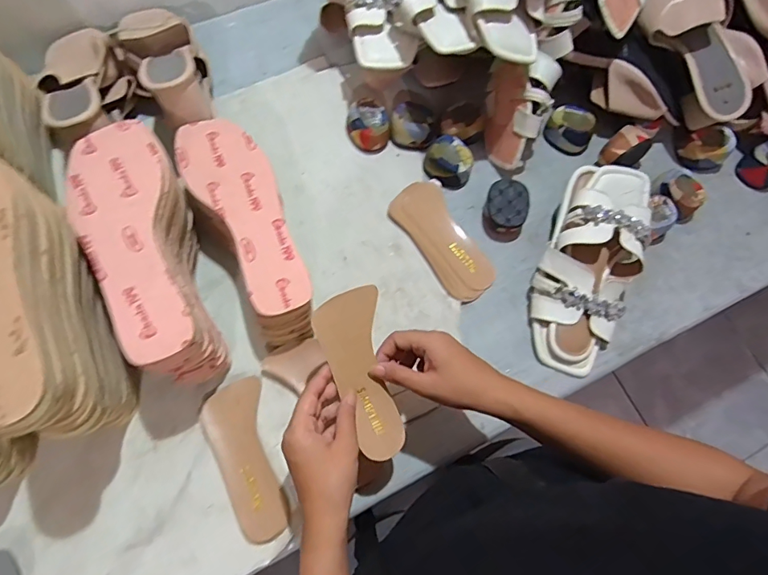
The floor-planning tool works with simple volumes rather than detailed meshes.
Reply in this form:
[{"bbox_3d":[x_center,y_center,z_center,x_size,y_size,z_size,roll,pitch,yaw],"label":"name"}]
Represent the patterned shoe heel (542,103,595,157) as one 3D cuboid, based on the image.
[{"bbox_3d":[0.250,-0.213,0.624,0.061,0.045,0.048,31,72,8],"label":"patterned shoe heel"}]

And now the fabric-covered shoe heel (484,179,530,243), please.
[{"bbox_3d":[0.150,-0.096,0.574,0.050,0.038,0.065,11,71,1],"label":"fabric-covered shoe heel"}]

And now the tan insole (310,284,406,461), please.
[{"bbox_3d":[-0.017,0.079,0.421,0.059,0.016,0.149,-18,91,-9],"label":"tan insole"}]

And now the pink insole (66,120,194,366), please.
[{"bbox_3d":[-0.226,-0.047,0.407,0.080,0.009,0.232,-16,72,-8],"label":"pink insole"}]

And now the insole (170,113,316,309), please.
[{"bbox_3d":[-0.143,-0.081,0.479,0.081,0.007,0.234,-26,74,-11],"label":"insole"}]

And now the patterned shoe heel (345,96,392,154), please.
[{"bbox_3d":[-0.020,-0.209,0.601,0.054,0.039,0.054,1,71,-2],"label":"patterned shoe heel"}]

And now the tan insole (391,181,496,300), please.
[{"bbox_3d":[0.073,-0.060,0.561,0.068,0.012,0.156,-31,75,-12],"label":"tan insole"}]

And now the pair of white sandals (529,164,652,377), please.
[{"bbox_3d":[0.237,-0.023,0.533,0.112,0.067,0.245,18,87,4],"label":"pair of white sandals"}]

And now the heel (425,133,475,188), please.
[{"bbox_3d":[0.083,-0.161,0.593,0.047,0.034,0.060,-35,76,-13],"label":"heel"}]

